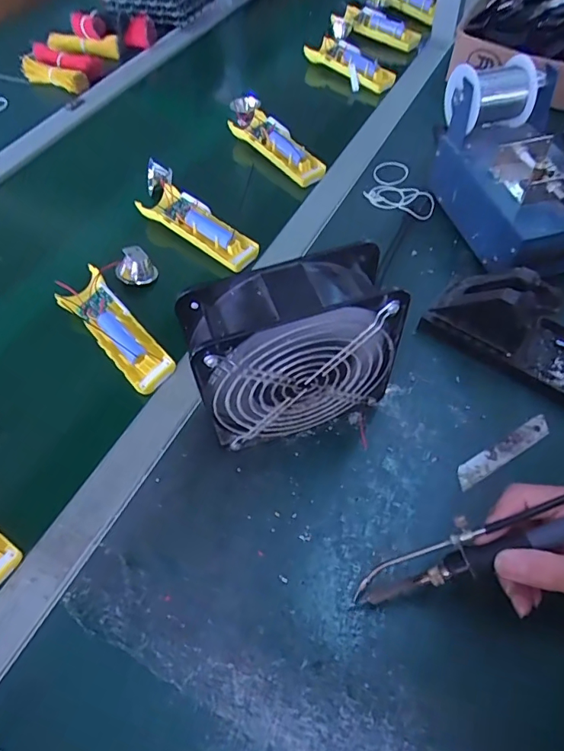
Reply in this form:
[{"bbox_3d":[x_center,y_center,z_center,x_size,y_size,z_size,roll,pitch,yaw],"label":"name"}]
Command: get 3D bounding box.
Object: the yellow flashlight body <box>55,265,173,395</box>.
[{"bbox_3d":[-0.163,-0.045,0.466,0.048,0.031,0.151,-34,62,-19],"label":"yellow flashlight body"}]

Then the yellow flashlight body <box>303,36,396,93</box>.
[{"bbox_3d":[0.103,-0.491,0.747,0.070,0.029,0.156,-31,60,-17],"label":"yellow flashlight body"}]

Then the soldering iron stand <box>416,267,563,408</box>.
[{"bbox_3d":[0.215,-0.046,0.429,0.155,0.073,0.075,30,62,20],"label":"soldering iron stand"}]

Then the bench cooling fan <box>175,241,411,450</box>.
[{"bbox_3d":[0.009,-0.012,0.365,0.144,0.150,0.057,-16,57,-8],"label":"bench cooling fan"}]

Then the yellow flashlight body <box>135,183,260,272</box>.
[{"bbox_3d":[-0.095,-0.173,0.548,0.154,0.025,0.046,34,64,22],"label":"yellow flashlight body"}]

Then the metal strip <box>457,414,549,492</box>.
[{"bbox_3d":[0.186,0.062,0.400,0.100,0.004,0.017,-28,60,-16],"label":"metal strip"}]

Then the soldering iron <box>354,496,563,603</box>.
[{"bbox_3d":[0.142,0.101,0.302,0.207,0.021,0.028,-23,56,10],"label":"soldering iron"}]

